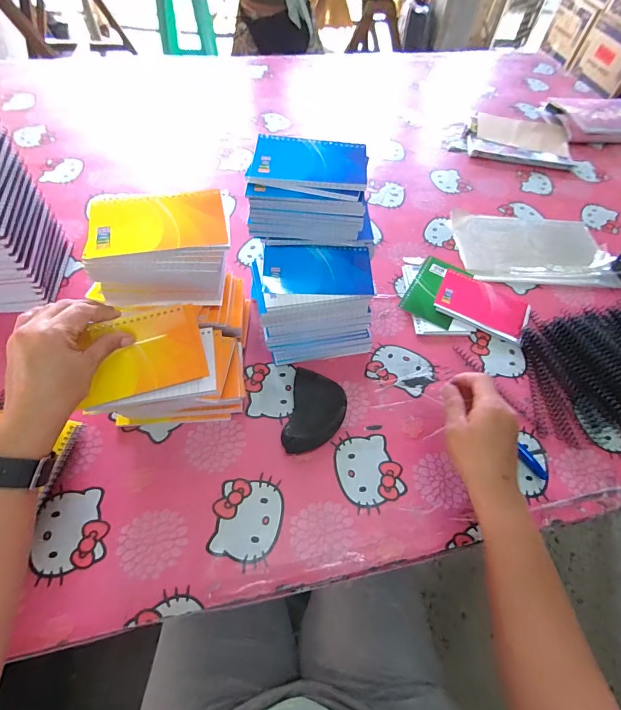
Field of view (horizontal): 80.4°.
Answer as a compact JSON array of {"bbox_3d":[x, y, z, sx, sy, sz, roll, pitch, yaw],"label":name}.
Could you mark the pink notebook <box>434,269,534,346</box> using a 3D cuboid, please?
[{"bbox_3d":[0.259,-0.075,0.554,0.132,0.010,0.088,26,60,11],"label":"pink notebook"}]

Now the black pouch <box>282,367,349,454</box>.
[{"bbox_3d":[0.007,0.072,0.446,0.065,0.022,0.100,11,58,2],"label":"black pouch"}]

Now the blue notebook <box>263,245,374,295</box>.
[{"bbox_3d":[0.010,-0.104,0.446,0.129,0.008,0.075,1,59,-4],"label":"blue notebook"}]

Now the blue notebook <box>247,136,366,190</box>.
[{"bbox_3d":[-0.001,-0.225,0.426,0.129,0.010,0.083,7,58,0],"label":"blue notebook"}]

